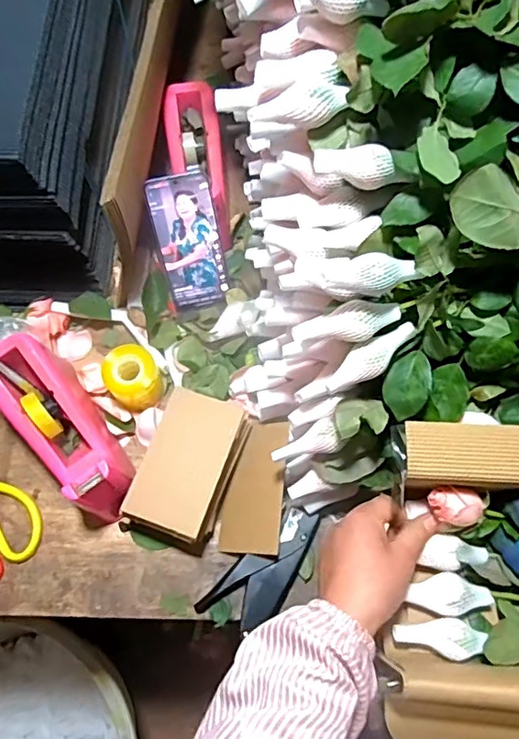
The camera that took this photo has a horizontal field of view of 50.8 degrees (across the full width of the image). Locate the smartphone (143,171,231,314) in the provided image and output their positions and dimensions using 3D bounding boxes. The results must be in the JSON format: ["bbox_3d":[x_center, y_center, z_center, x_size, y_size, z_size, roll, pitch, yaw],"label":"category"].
[{"bbox_3d":[-0.081,-0.146,0.642,0.072,0.157,0.012,-12,29,-5],"label":"smartphone"}]

